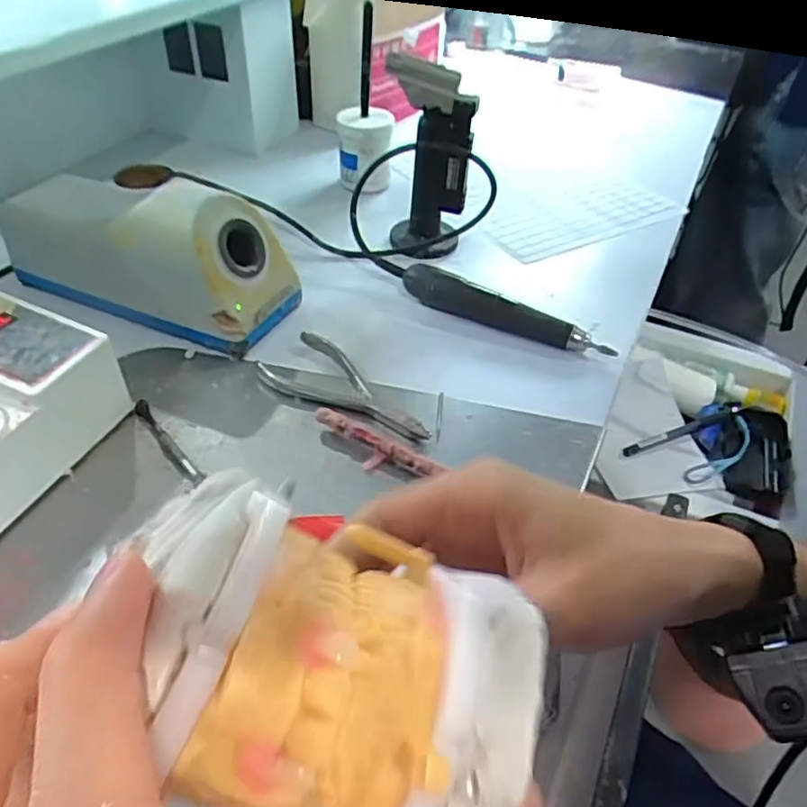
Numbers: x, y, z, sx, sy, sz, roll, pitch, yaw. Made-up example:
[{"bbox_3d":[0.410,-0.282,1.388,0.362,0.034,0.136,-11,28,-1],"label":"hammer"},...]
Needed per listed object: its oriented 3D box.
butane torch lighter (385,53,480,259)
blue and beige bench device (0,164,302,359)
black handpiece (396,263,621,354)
[{"bbox_3d":[0.023,-0.203,0.543,0.063,0.149,0.056,8,43,5],"label":"butane torch lighter"},{"bbox_3d":[-0.188,-0.116,0.486,0.204,0.092,0.087,19,45,16],"label":"blue and beige bench device"},{"bbox_3d":[0.074,-0.069,0.501,0.163,0.026,0.026,24,47,22],"label":"black handpiece"}]

